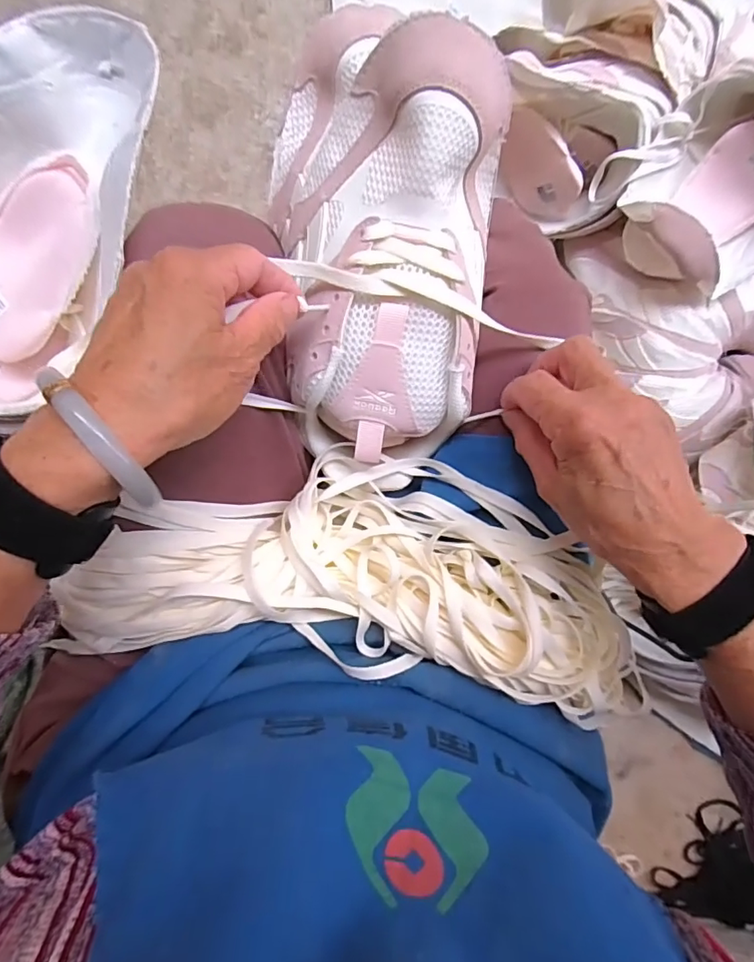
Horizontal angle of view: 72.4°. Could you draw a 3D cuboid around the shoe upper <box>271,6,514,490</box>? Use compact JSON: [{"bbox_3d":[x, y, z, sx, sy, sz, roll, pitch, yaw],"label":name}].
[{"bbox_3d":[0.005,-0.119,0.290,0.117,0.061,0.245,0,106,-8],"label":"shoe upper"}]

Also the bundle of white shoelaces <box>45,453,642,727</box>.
[{"bbox_3d":[-0.004,0.056,0.314,0.331,0.058,0.135,11,95,-8],"label":"bundle of white shoelaces"}]

